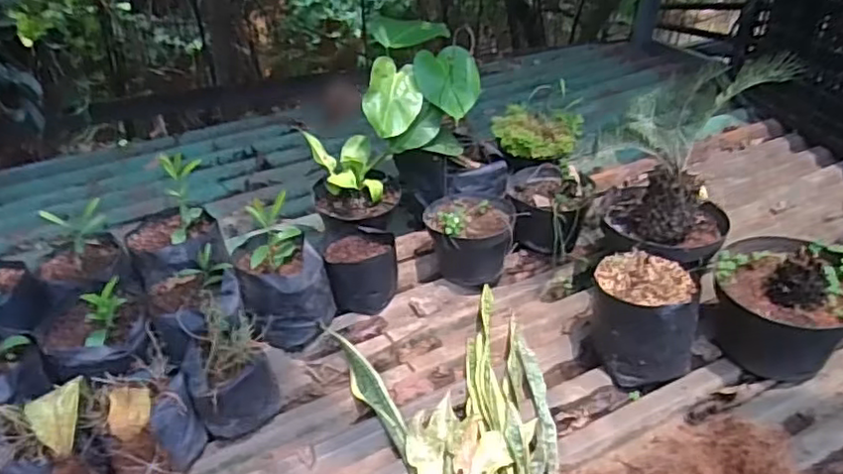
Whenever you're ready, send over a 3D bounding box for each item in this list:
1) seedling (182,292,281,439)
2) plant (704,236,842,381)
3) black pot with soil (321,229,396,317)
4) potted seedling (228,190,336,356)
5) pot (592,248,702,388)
[{"bbox_3d":[-0.294,0.200,0.987,0.123,0.144,0.168,-9,38,-14],"label":"seedling"},{"bbox_3d":[0.581,0.113,1.035,0.214,0.184,0.181,25,43,28],"label":"plant"},{"bbox_3d":[-0.110,0.064,1.191,0.129,0.109,0.105,-1,37,-4],"label":"black pot with soil"},{"bbox_3d":[-0.242,0.062,1.116,0.153,0.195,0.236,-10,39,-15],"label":"potted seedling"},{"bbox_3d":[0.351,0.132,1.027,0.143,0.157,0.158,-10,39,-15],"label":"pot"}]

